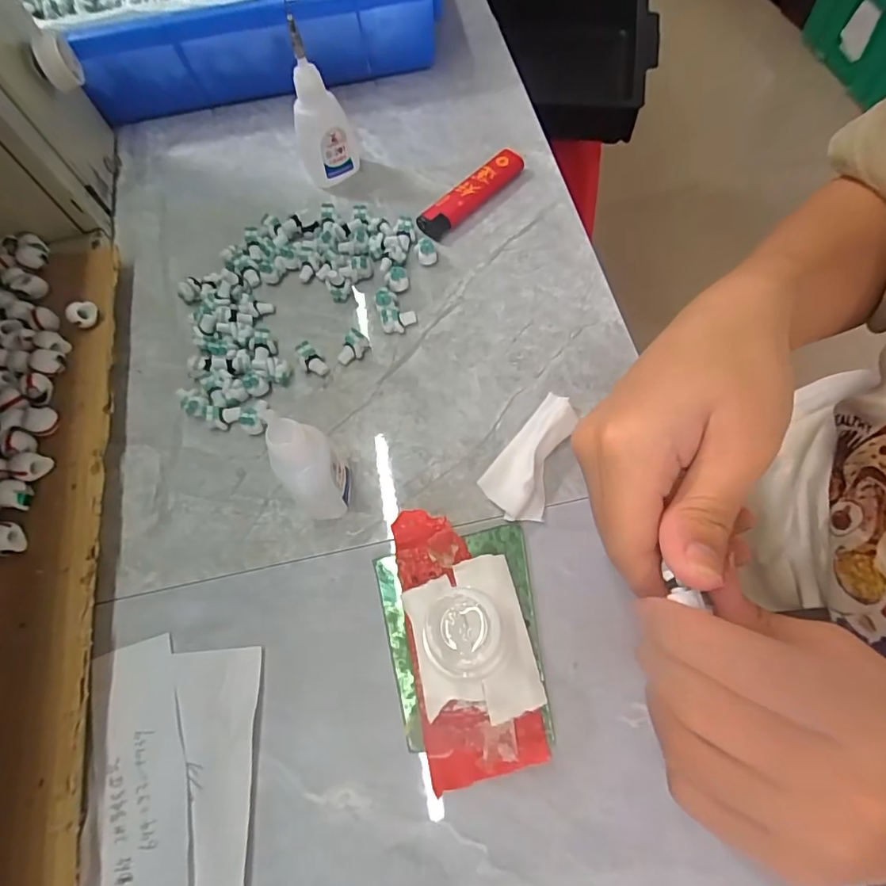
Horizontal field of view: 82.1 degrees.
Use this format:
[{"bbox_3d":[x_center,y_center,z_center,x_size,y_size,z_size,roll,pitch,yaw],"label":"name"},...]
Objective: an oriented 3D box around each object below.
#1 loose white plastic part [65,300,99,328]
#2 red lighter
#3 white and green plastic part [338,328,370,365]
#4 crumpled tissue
[{"bbox_3d":[-0.199,-0.072,0.282,0.008,0.013,0.015,33,70,15],"label":"loose white plastic part"},{"bbox_3d":[0.018,-0.155,0.315,0.018,0.012,0.079,41,73,18],"label":"red lighter"},{"bbox_3d":[-0.050,-0.053,0.275,0.017,0.015,0.010,-25,67,-10],"label":"white and green plastic part"},{"bbox_3d":[0.046,0.006,0.238,0.031,0.019,0.062,36,71,17],"label":"crumpled tissue"}]

